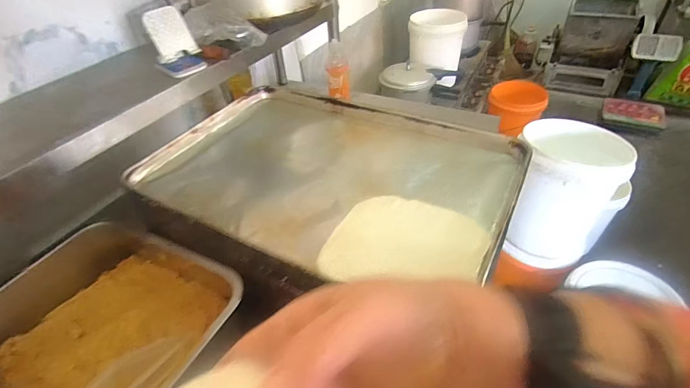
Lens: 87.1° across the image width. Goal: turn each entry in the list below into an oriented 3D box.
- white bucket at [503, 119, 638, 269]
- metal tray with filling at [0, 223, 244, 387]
[{"bbox_3d":[0.694,0.004,1.170,0.299,0.393,0.299,-3,41,3],"label":"white bucket"},{"bbox_3d":[-0.350,0.178,0.531,0.299,0.081,0.266,22,48,27],"label":"metal tray with filling"}]

